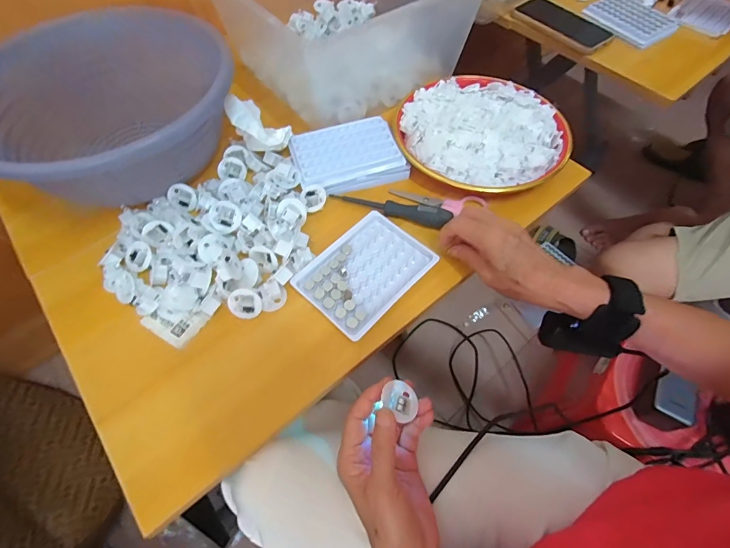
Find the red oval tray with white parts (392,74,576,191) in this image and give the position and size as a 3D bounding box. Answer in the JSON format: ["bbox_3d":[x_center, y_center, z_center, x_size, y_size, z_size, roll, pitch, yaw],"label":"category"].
[{"bbox_3d":[0.148,-0.183,0.496,0.205,0.024,0.207,34,65,18],"label":"red oval tray with white parts"}]

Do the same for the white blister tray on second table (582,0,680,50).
[{"bbox_3d":[0.465,-0.450,0.671,0.114,0.011,0.136,-25,62,-14],"label":"white blister tray on second table"}]

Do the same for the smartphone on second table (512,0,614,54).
[{"bbox_3d":[0.343,-0.438,0.667,0.090,0.014,0.164,-35,65,-19],"label":"smartphone on second table"}]

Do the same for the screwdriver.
[{"bbox_3d":[0.026,-0.078,0.444,0.136,0.017,0.020,16,60,9],"label":"screwdriver"}]

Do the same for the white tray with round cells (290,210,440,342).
[{"bbox_3d":[0.000,-0.004,0.406,0.097,0.010,0.130,39,67,20],"label":"white tray with round cells"}]

